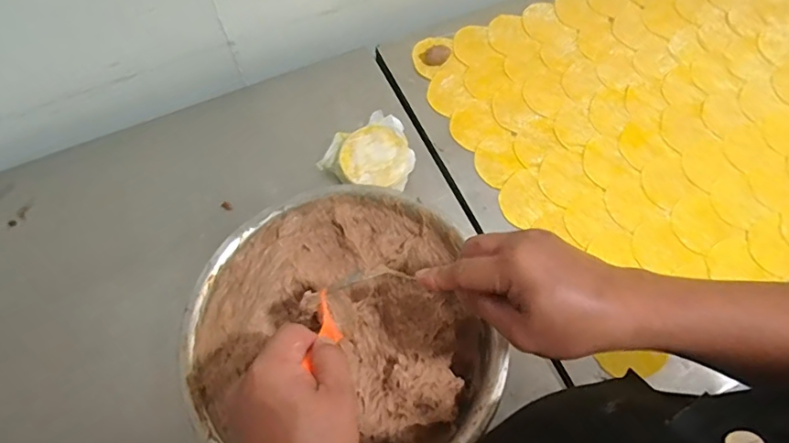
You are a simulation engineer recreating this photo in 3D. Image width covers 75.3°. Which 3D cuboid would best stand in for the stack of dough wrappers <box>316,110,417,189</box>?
[{"bbox_3d":[-0.027,-0.084,0.652,0.106,0.042,0.103,-41,70,-17],"label":"stack of dough wrappers"}]

